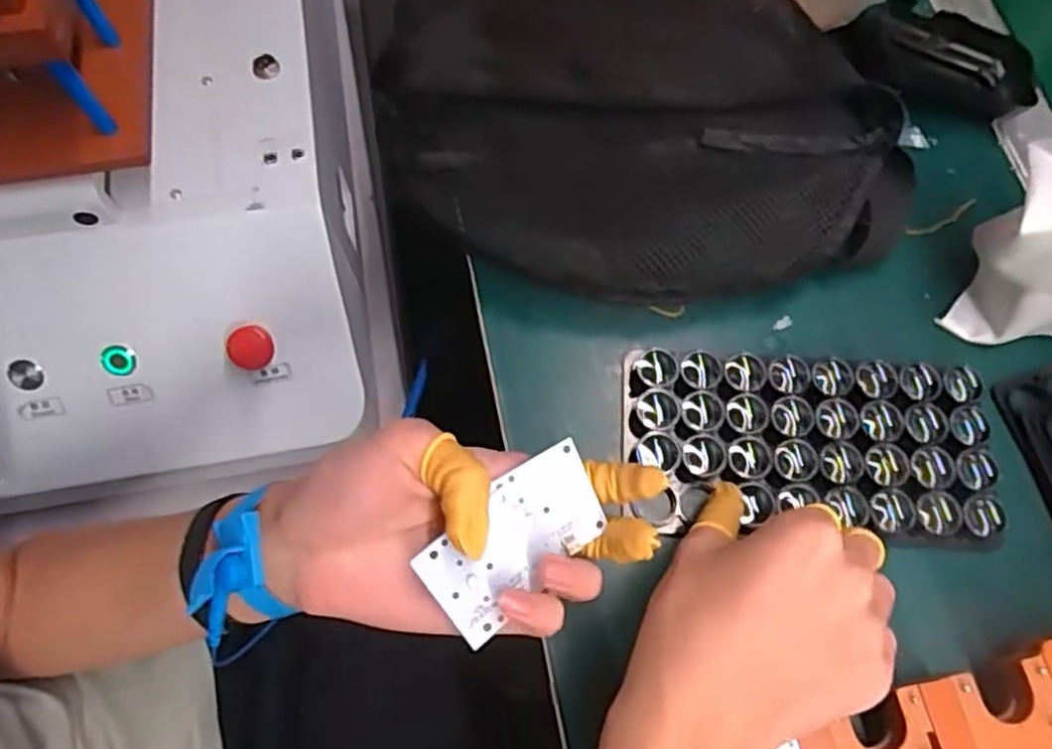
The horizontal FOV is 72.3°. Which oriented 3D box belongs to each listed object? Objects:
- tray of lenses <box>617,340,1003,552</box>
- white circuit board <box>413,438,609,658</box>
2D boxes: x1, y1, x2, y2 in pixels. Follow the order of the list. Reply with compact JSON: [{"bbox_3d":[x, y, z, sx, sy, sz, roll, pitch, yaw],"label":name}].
[{"bbox_3d":[0.147,0.037,0.381,0.187,0.024,0.098,7,69,3],"label":"tray of lenses"},{"bbox_3d":[-0.002,0.064,0.292,0.077,0.004,0.040,-40,102,-23],"label":"white circuit board"}]

